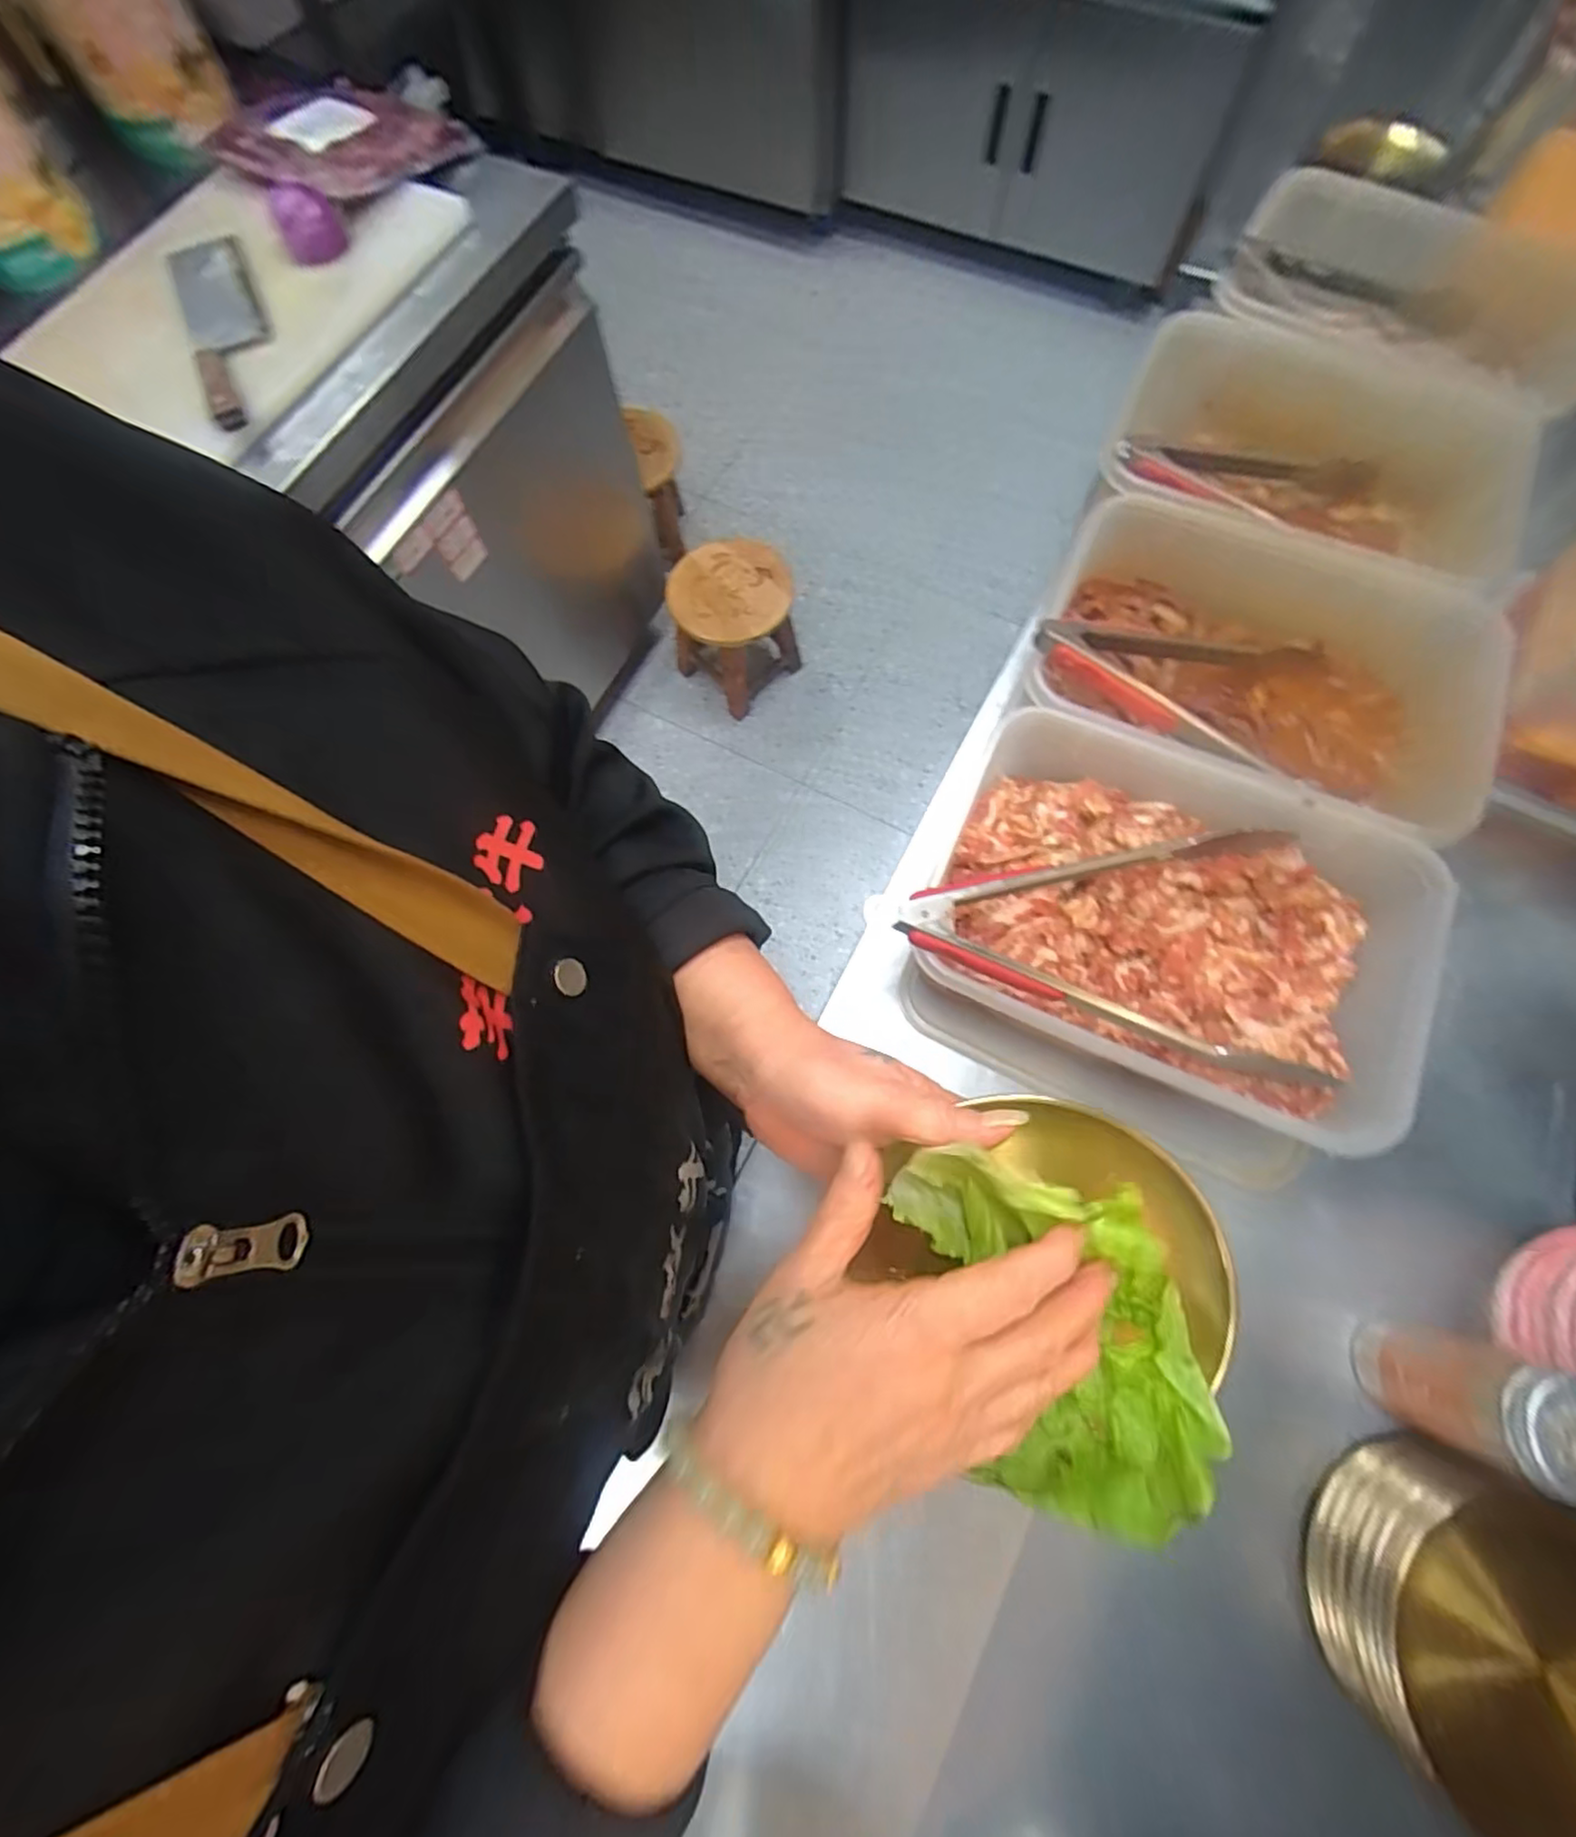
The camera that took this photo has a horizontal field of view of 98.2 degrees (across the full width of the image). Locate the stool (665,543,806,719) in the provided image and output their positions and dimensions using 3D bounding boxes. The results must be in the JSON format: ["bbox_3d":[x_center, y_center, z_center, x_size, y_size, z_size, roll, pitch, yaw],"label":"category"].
[{"bbox_3d":[-0.114,-0.618,1.446,0.236,0.250,0.215,-1,73,2],"label":"stool"}]

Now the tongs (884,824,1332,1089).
[{"bbox_3d":[0.202,0.015,0.438,0.273,0.062,0.171,2,73,3],"label":"tongs"}]

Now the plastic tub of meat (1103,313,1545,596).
[{"bbox_3d":[0.422,-0.371,0.578,0.286,0.103,0.215,22,75,8],"label":"plastic tub of meat"}]

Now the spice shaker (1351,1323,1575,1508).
[{"bbox_3d":[0.397,0.279,0.401,0.052,0.139,0.059,21,75,8],"label":"spice shaker"}]

